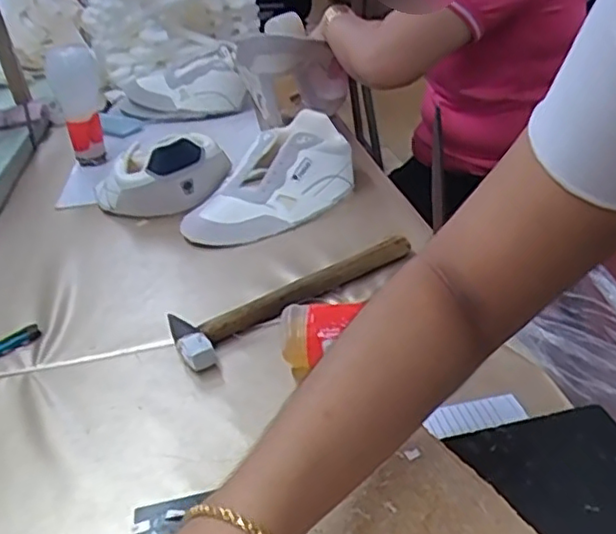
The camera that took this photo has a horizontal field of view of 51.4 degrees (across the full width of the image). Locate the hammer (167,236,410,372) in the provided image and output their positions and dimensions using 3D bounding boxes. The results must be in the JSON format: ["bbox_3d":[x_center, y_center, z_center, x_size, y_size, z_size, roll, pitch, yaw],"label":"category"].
[{"bbox_3d":[-0.007,0.027,0.612,0.254,0.031,0.060,-22,33,-26],"label":"hammer"}]

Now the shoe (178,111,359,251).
[{"bbox_3d":[-0.049,-0.105,0.787,0.239,0.088,0.131,-28,36,-33],"label":"shoe"}]

